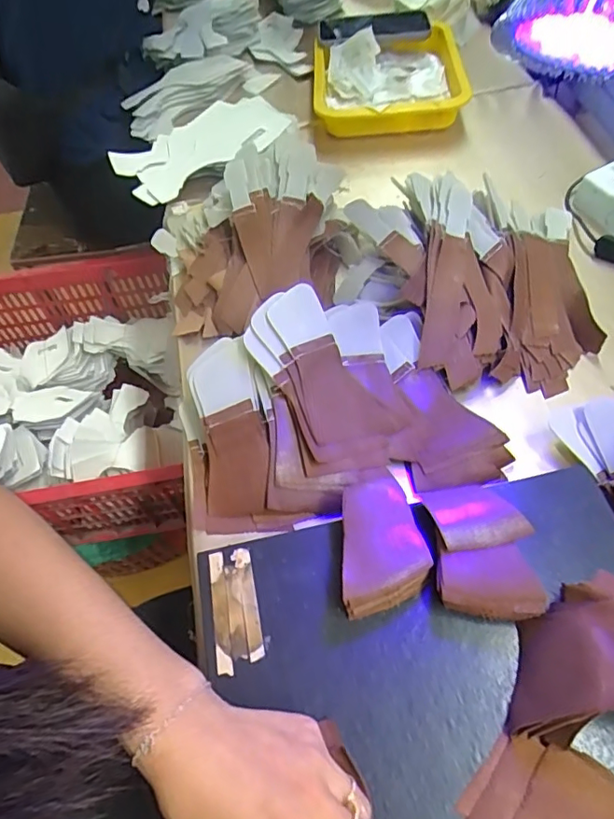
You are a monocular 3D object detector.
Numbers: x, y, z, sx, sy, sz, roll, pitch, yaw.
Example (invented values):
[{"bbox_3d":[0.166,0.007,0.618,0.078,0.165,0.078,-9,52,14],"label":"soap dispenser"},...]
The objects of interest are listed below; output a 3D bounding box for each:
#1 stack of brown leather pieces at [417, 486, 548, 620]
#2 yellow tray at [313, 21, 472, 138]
[{"bbox_3d":[0.118,0.097,0.362,0.063,0.034,0.088,-4,59,2],"label":"stack of brown leather pieces"},{"bbox_3d":[0.108,-0.464,0.738,0.202,0.056,0.230,-1,60,4],"label":"yellow tray"}]

